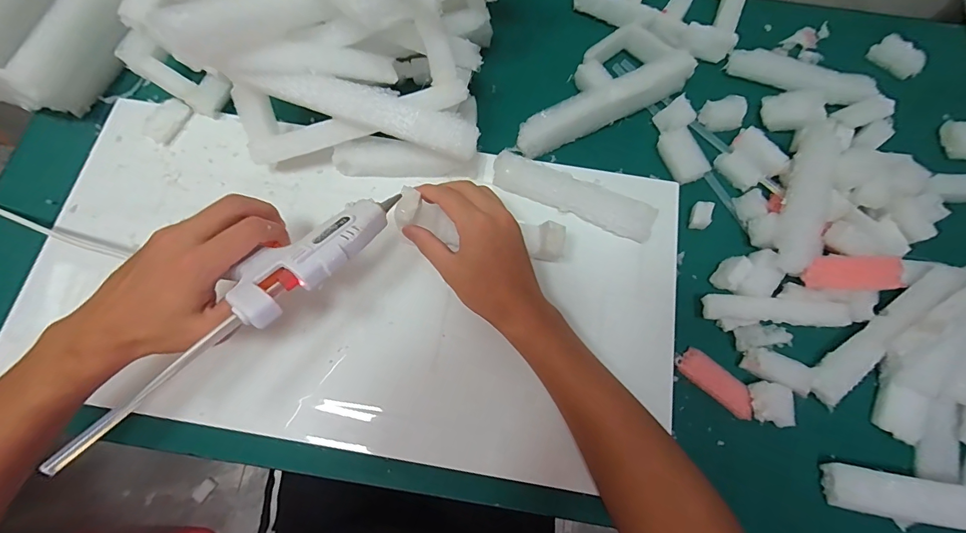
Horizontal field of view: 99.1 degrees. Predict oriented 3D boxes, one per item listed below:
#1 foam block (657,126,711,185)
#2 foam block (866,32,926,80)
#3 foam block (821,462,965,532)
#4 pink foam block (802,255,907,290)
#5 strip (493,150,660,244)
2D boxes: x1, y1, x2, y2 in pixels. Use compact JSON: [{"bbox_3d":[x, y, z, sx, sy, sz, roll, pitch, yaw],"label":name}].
[{"bbox_3d":[0.202,-0.112,0.417,0.031,0.017,0.054,-20,75,-7],"label":"foam block"},{"bbox_3d":[0.454,-0.229,0.450,0.026,0.020,0.051,-34,77,-10],"label":"foam block"},{"bbox_3d":[0.336,0.187,0.330,0.104,0.034,0.038,9,74,1],"label":"foam block"},{"bbox_3d":[0.330,0.006,0.367,0.077,0.019,0.030,-3,75,17],"label":"pink foam block"},{"bbox_3d":[0.090,-0.069,0.405,0.163,0.022,0.036,21,74,5],"label":"strip"}]

